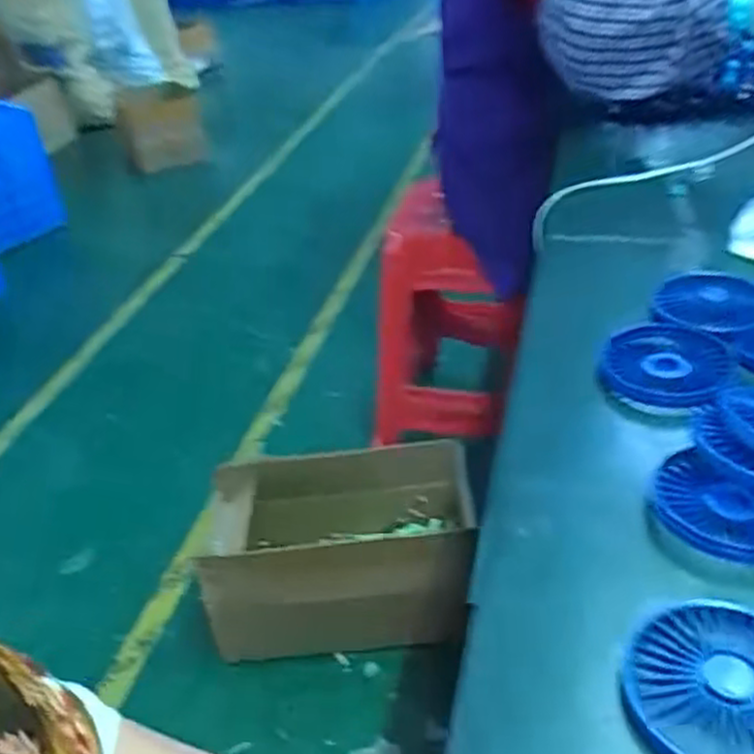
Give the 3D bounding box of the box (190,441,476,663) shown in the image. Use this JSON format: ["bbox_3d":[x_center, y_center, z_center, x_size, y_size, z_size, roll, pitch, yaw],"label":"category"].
[{"bbox_3d":[-0.063,0.276,1.217,0.420,0.210,0.239,-5,36,3],"label":"box"}]

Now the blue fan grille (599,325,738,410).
[{"bbox_3d":[0.205,-0.009,0.538,0.086,0.014,0.090,12,40,24],"label":"blue fan grille"}]

